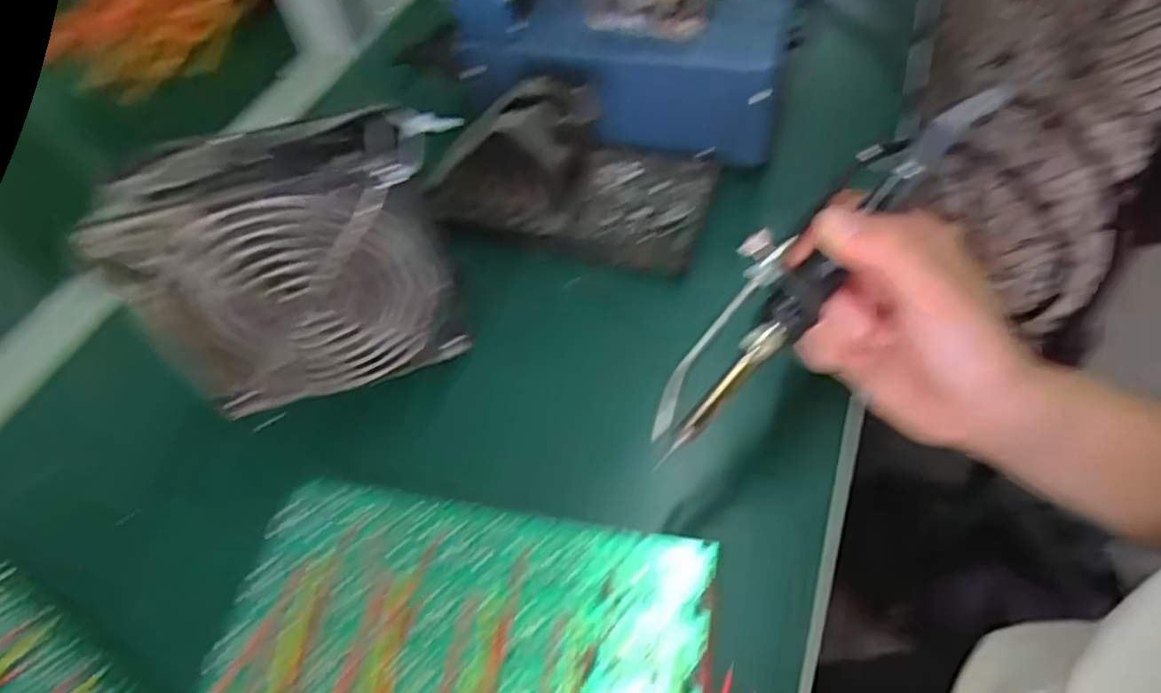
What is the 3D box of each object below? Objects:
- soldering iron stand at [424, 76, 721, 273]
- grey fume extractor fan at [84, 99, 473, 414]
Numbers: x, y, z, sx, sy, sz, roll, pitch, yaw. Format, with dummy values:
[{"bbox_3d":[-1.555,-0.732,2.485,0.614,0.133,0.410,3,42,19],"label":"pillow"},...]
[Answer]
[{"bbox_3d":[-0.004,-0.099,0.380,0.145,0.067,0.077,10,54,13],"label":"soldering iron stand"},{"bbox_3d":[-0.116,-0.032,0.311,0.132,0.119,0.043,-15,52,-6],"label":"grey fume extractor fan"}]

